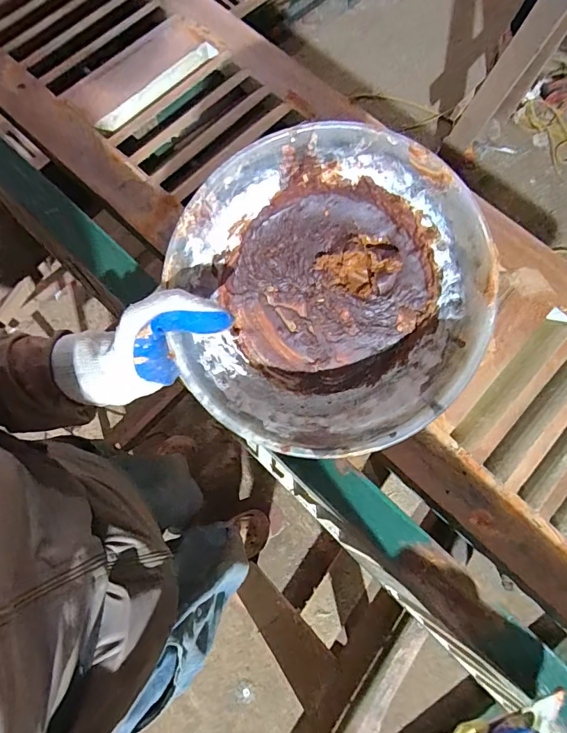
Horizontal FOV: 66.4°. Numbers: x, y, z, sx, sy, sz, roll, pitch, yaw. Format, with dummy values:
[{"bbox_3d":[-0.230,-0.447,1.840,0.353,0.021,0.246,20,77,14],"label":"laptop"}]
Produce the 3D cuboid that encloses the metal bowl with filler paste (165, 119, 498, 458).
[{"bbox_3d":[0.030,-0.050,0.318,0.211,0.080,0.211,1,99,4],"label":"metal bowl with filler paste"}]

